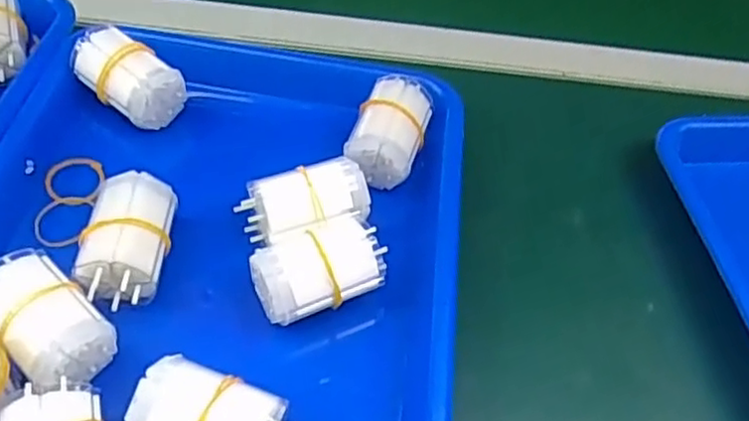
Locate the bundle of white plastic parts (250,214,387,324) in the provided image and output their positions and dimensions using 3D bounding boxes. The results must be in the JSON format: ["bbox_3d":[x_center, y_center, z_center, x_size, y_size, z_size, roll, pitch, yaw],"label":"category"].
[{"bbox_3d":[-0.027,0.032,0.341,0.064,0.039,0.037,-16,54,-18],"label":"bundle of white plastic parts"}]

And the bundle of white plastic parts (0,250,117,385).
[{"bbox_3d":[-0.150,0.050,0.310,0.062,0.030,0.038,38,57,23],"label":"bundle of white plastic parts"}]

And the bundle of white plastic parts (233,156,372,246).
[{"bbox_3d":[-0.036,0.001,0.364,0.064,0.040,0.031,-13,54,-16],"label":"bundle of white plastic parts"}]

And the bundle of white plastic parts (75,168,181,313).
[{"bbox_3d":[-0.121,0.015,0.340,0.037,0.032,0.063,5,51,-2],"label":"bundle of white plastic parts"}]

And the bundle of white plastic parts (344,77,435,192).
[{"bbox_3d":[0.010,-0.047,0.409,0.039,0.036,0.071,15,51,6],"label":"bundle of white plastic parts"}]

